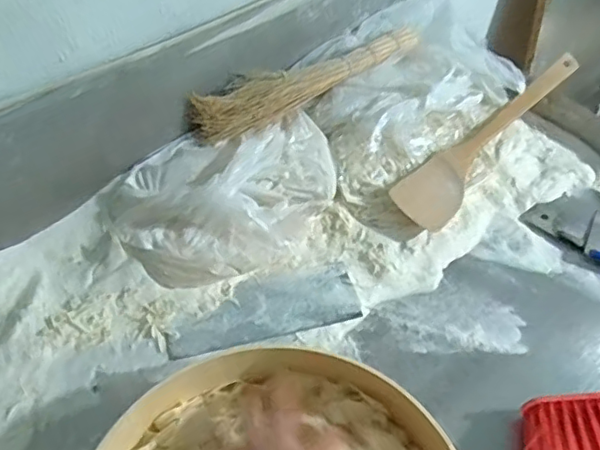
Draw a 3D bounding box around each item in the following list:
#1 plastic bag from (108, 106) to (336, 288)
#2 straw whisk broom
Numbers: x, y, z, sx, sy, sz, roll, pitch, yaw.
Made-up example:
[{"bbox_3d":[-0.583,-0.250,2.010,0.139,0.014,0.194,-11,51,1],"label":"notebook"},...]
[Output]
[{"bbox_3d":[-0.073,-0.027,0.649,0.254,0.080,0.154,-26,56,-22],"label":"plastic bag"},{"bbox_3d":[0.015,-0.172,0.697,0.315,0.040,0.042,-26,56,-22],"label":"straw whisk broom"}]

